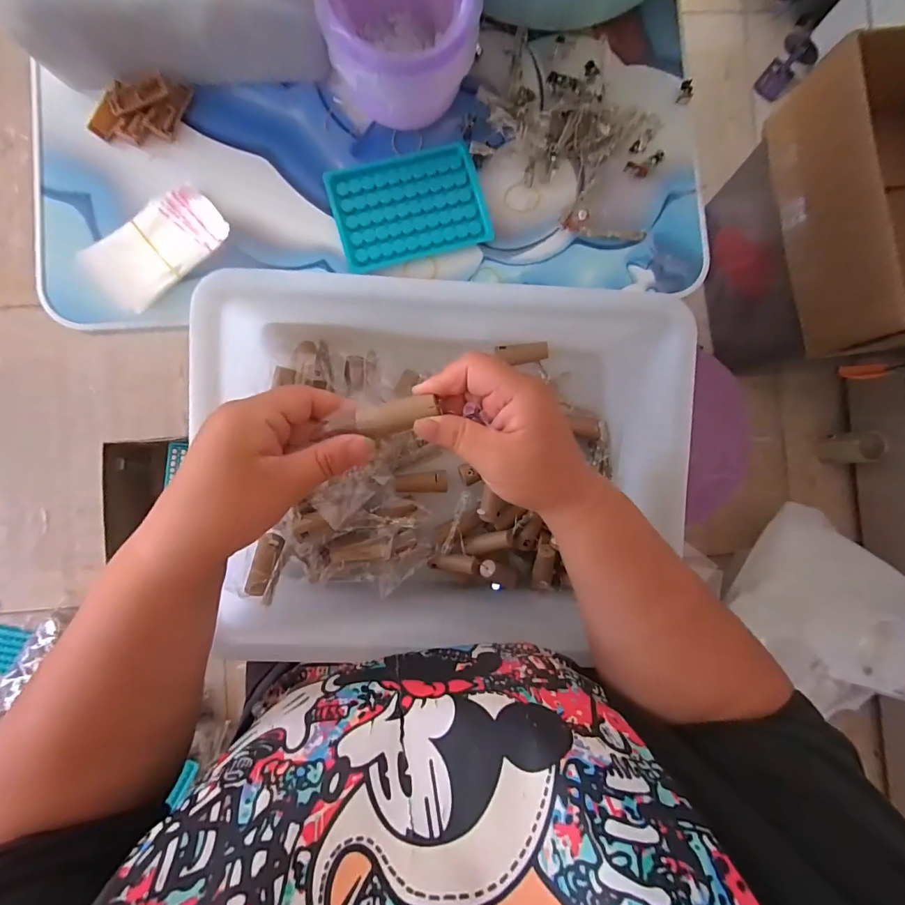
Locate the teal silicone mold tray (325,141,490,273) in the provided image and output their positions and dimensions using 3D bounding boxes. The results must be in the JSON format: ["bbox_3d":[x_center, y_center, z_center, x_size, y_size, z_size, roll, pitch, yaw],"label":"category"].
[{"bbox_3d":[-0.039,-0.222,0.394,0.131,0.012,0.096,-16,89,-4],"label":"teal silicone mold tray"}]

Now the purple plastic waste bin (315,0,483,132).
[{"bbox_3d":[-0.042,-0.327,0.347,0.114,0.081,0.104,-44,90,-5],"label":"purple plastic waste bin"}]

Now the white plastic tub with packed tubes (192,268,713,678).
[{"bbox_3d":[-0.010,0.011,0.371,0.363,0.126,0.299,1,88,-3],"label":"white plastic tub with packed tubes"}]

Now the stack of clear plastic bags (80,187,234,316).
[{"bbox_3d":[-0.250,-0.174,0.372,0.114,0.009,0.064,-43,90,-4],"label":"stack of clear plastic bags"}]

